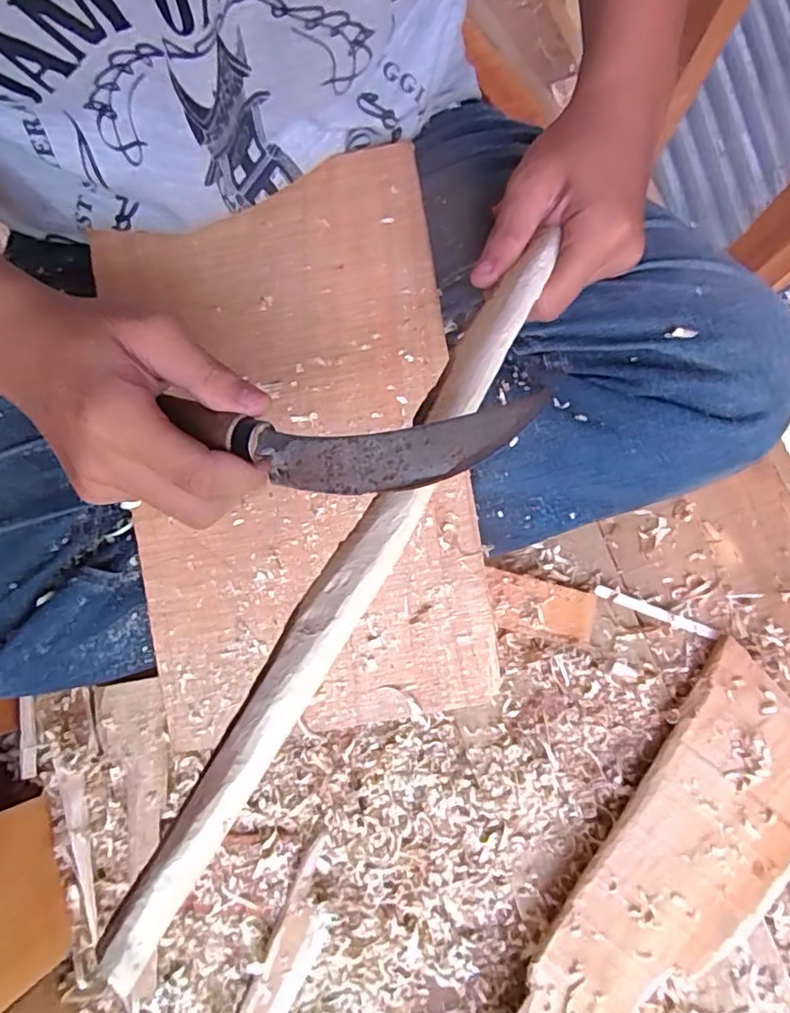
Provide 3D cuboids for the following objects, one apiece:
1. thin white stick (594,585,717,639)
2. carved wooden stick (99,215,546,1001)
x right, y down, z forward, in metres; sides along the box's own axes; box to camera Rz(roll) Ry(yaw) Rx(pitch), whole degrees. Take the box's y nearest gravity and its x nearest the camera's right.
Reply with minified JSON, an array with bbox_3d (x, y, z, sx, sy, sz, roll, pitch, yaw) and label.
[{"bbox_3d":[0.221,0.090,0.498,0.106,0.006,0.010,21,79,4],"label":"thin white stick"},{"bbox_3d":[0.003,-0.009,0.205,0.021,0.011,0.298,27,59,6],"label":"carved wooden stick"}]

